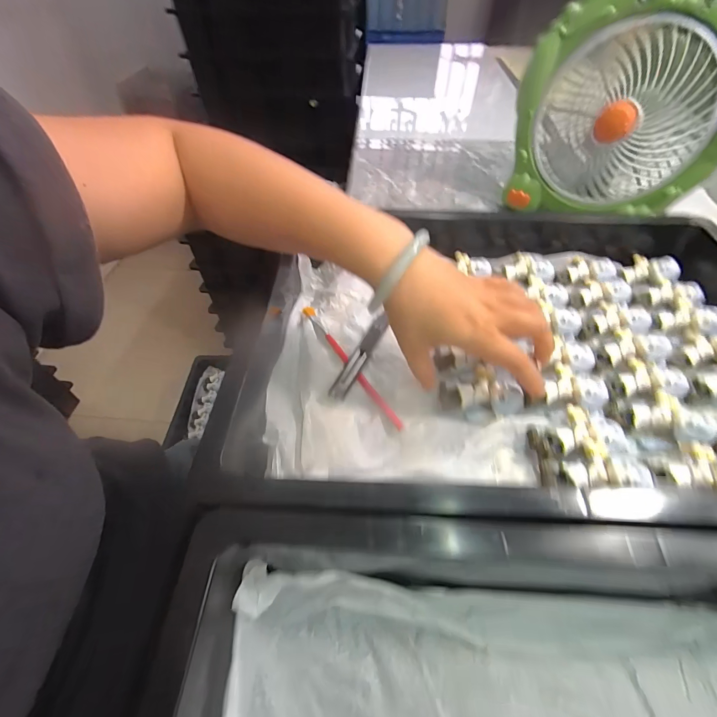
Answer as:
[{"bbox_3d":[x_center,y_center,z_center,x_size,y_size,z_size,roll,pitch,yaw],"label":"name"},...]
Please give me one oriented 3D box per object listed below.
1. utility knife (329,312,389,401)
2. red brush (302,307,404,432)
[{"bbox_3d":[0.003,-0.004,0.319,0.014,0.014,0.108,19,53,15],"label":"utility knife"},{"bbox_3d":[-0.010,0.003,0.322,0.011,0.007,0.163,-25,55,-19],"label":"red brush"}]

